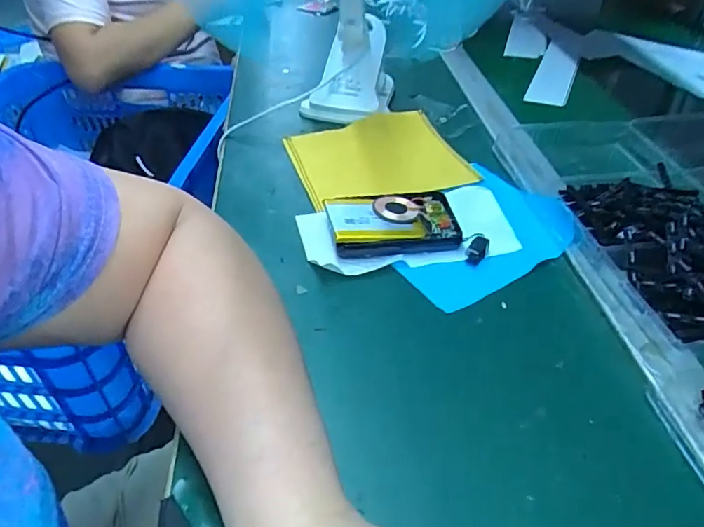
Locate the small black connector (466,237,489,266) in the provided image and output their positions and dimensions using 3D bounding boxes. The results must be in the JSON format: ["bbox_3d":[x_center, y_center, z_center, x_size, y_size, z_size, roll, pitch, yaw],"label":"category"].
[{"bbox_3d":[0.103,-0.010,0.430,0.017,0.005,0.026,39,75,-13],"label":"small black connector"}]

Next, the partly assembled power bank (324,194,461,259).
[{"bbox_3d":[0.036,-0.036,0.451,0.110,0.022,0.070,-6,41,-7],"label":"partly assembled power bank"}]

